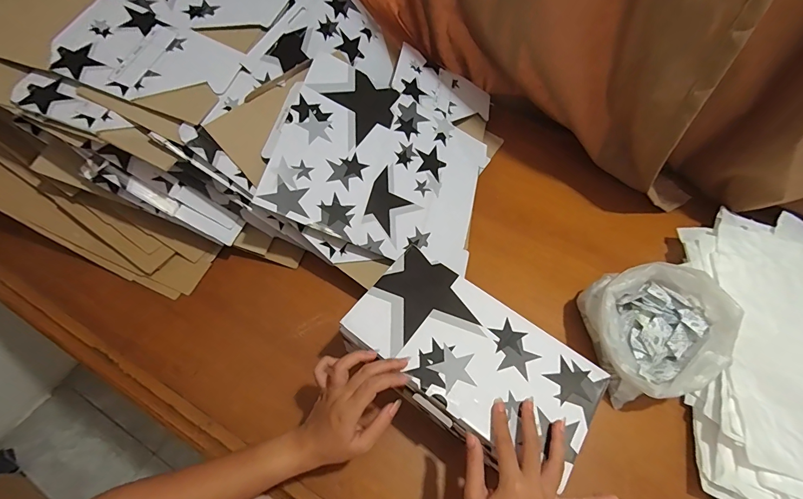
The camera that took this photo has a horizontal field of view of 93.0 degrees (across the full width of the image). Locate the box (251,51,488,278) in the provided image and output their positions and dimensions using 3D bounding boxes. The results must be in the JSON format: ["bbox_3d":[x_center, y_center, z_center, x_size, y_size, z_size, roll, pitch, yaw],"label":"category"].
[{"bbox_3d":[-0.023,-0.129,0.595,0.329,0.006,0.277,23,67,-18],"label":"box"}]

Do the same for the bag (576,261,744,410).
[{"bbox_3d":[0.334,0.111,0.511,0.142,0.118,0.162,-5,61,-6],"label":"bag"}]

